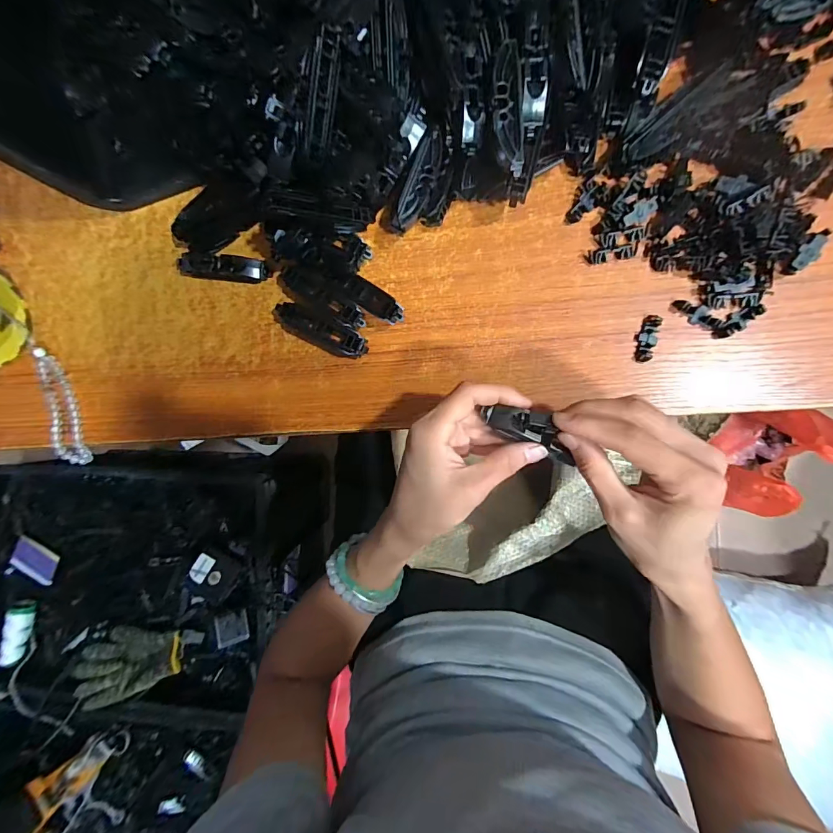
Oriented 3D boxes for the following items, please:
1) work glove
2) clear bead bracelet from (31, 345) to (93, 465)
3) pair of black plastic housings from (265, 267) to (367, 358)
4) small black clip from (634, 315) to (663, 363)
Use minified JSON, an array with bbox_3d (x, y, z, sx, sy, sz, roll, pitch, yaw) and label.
[{"bbox_3d":[-0.510,0.435,0.722,0.184,0.024,0.109,-21,65,-3],"label":"work glove"},{"bbox_3d":[-0.328,-0.009,0.373,0.028,0.010,0.109,-10,91,8],"label":"clear bead bracelet"},{"bbox_3d":[-0.080,-0.071,0.334,0.085,0.016,0.024,25,95,6],"label":"pair of black plastic housings"},{"bbox_3d":[0.173,-0.059,0.304,0.015,0.004,0.035,9,93,7],"label":"small black clip"}]

